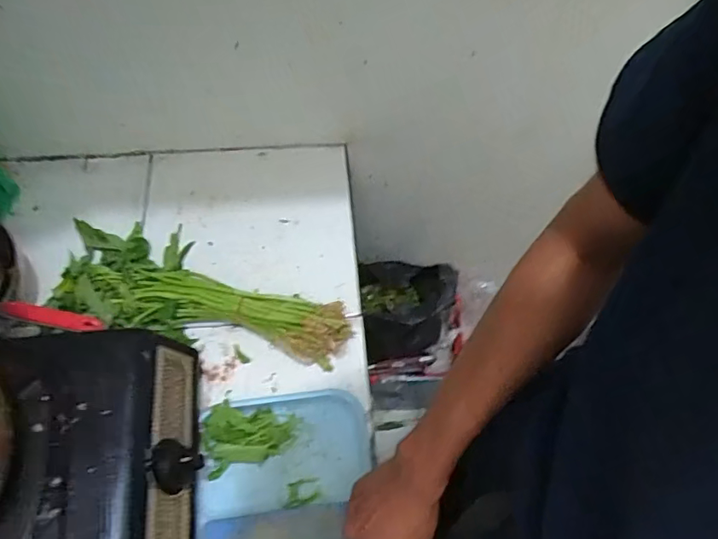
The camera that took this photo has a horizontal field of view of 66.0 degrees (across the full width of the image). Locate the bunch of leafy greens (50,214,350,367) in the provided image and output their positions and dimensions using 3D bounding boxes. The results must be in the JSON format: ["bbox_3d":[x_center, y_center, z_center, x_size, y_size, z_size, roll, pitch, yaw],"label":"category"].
[{"bbox_3d":[-0.201,0.024,0.708,0.379,0.051,0.150,11,61,4],"label":"bunch of leafy greens"}]

